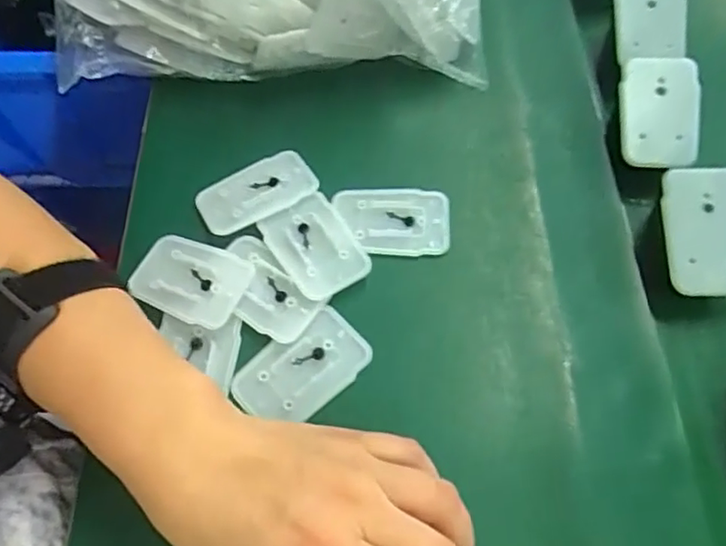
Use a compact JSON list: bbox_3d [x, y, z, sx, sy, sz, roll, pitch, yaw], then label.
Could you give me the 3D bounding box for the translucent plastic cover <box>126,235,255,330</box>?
[{"bbox_3d":[-0.096,0.002,0.327,0.064,0.007,0.044,22,66,12],"label":"translucent plastic cover"}]

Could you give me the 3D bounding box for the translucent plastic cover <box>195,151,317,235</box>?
[{"bbox_3d":[-0.064,-0.049,0.351,0.068,0.006,0.038,-28,66,-12],"label":"translucent plastic cover"}]

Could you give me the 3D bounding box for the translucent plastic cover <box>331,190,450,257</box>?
[{"bbox_3d":[0.017,-0.030,0.344,0.065,0.004,0.040,2,63,2],"label":"translucent plastic cover"}]

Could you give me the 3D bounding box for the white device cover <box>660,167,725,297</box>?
[{"bbox_3d":[0.180,-0.021,0.308,0.043,0.004,0.066,0,88,6],"label":"white device cover"}]

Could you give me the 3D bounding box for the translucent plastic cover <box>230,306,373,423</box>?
[{"bbox_3d":[-0.032,0.051,0.309,0.068,0.006,0.042,-37,68,-16],"label":"translucent plastic cover"}]

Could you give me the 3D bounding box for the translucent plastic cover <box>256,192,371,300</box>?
[{"bbox_3d":[-0.027,-0.016,0.335,0.044,0.006,0.062,-30,66,-13],"label":"translucent plastic cover"}]

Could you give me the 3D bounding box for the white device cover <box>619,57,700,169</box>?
[{"bbox_3d":[0.171,-0.093,0.341,0.042,0.008,0.064,1,88,8],"label":"white device cover"}]

